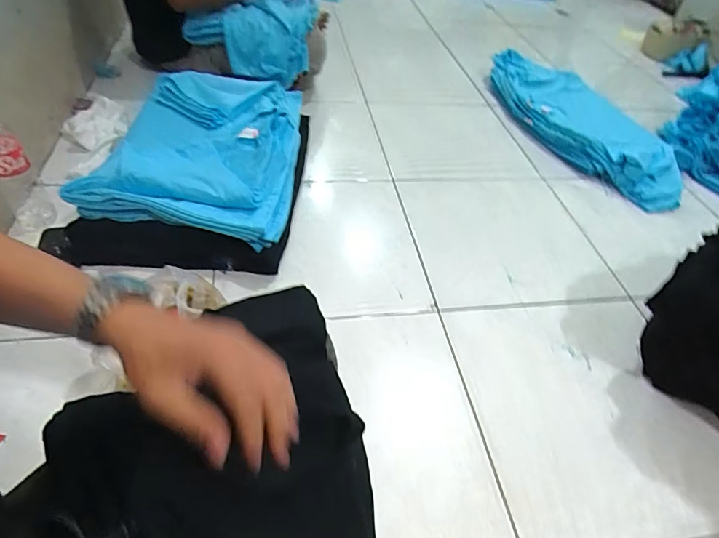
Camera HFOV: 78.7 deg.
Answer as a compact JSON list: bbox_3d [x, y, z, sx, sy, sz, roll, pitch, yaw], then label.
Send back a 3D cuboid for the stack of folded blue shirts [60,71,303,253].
[{"bbox_3d":[-0.316,-0.262,0.927,0.357,0.094,0.491,4,46,-3],"label":"stack of folded blue shirts"}]

